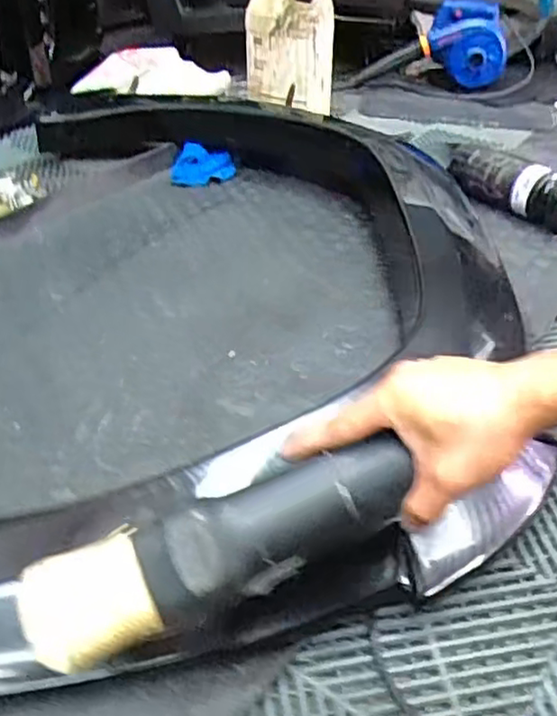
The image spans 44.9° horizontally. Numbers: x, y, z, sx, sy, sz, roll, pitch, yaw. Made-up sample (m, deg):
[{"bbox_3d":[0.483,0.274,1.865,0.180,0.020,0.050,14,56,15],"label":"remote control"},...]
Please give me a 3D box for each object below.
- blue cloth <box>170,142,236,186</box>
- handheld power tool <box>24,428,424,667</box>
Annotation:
[{"bbox_3d":[-0.140,-0.367,1.276,0.123,0.039,0.098,-2,40,-2],"label":"blue cloth"},{"bbox_3d":[-0.037,0.110,0.412,0.240,0.048,0.069,-21,43,-9],"label":"handheld power tool"}]

